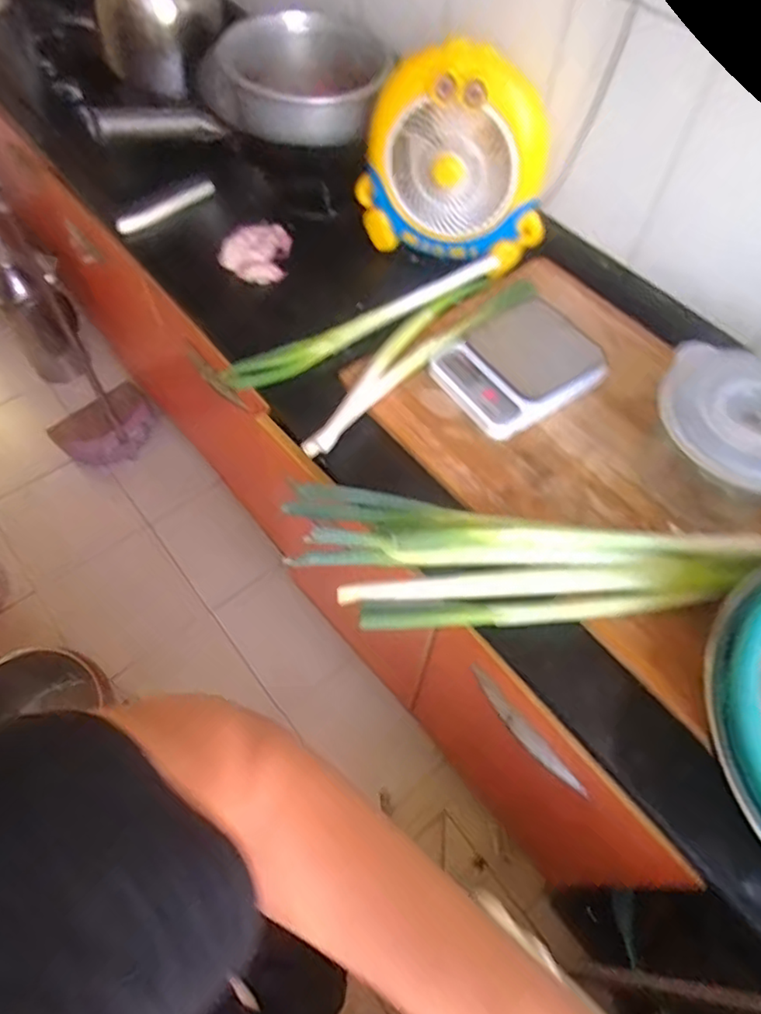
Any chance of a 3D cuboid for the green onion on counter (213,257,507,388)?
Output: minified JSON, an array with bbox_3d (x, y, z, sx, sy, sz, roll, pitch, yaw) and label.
[{"bbox_3d":[-0.018,-0.252,0.864,0.426,0.038,0.032,-27,64,-16],"label":"green onion on counter"}]

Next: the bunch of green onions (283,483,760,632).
[{"bbox_3d":[0.143,0.072,0.647,0.499,0.089,0.153,12,60,6],"label":"bunch of green onions"}]

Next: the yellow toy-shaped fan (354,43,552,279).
[{"bbox_3d":[0.100,-0.475,0.844,0.263,0.228,0.097,20,61,10],"label":"yellow toy-shaped fan"}]

